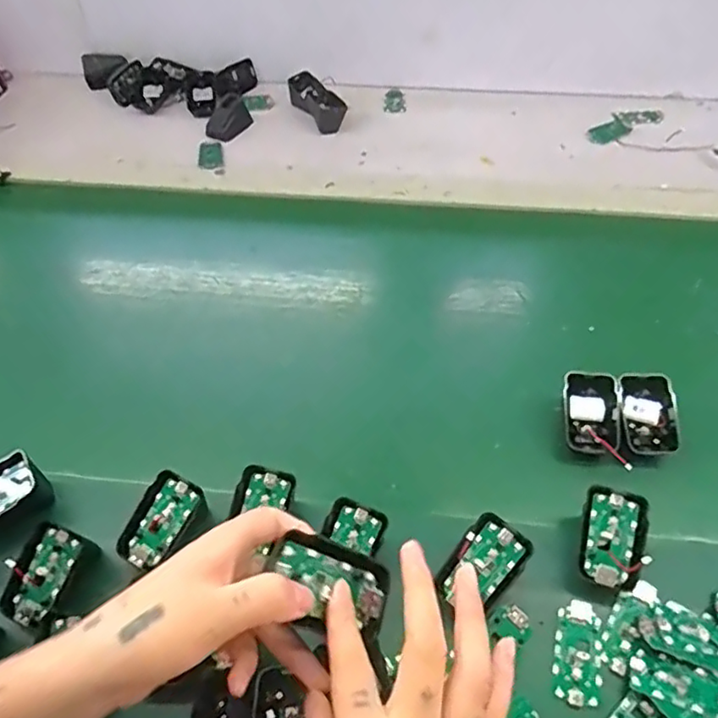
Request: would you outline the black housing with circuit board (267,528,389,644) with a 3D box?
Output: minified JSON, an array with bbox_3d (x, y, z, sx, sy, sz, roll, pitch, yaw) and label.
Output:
[{"bbox_3d":[-0.016,0.121,0.310,0.070,0.008,0.044,30,64,-17],"label":"black housing with circuit board"}]

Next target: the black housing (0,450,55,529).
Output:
[{"bbox_3d":[-0.281,0.114,0.464,0.069,0.047,0.044,-33,57,-21],"label":"black housing"}]

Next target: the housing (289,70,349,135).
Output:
[{"bbox_3d":[-0.056,-0.368,0.845,0.049,0.039,0.125,-27,55,-18],"label":"housing"}]

